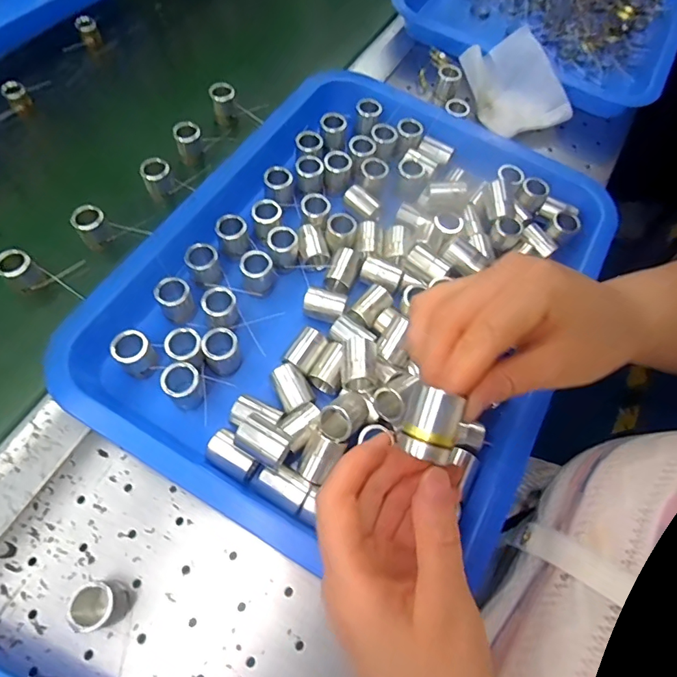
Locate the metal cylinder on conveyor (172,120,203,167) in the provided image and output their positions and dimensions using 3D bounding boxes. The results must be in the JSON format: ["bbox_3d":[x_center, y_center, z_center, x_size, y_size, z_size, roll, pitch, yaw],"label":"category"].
[{"bbox_3d":[-0.133,-0.174,0.423,0.022,0.034,0.019,-15,65,-12],"label":"metal cylinder on conveyor"}]

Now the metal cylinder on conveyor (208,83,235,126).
[{"bbox_3d":[-0.108,-0.223,0.450,0.021,0.031,0.019,-12,65,-11],"label":"metal cylinder on conveyor"}]

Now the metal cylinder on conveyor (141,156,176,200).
[{"bbox_3d":[-0.152,-0.135,0.402,0.022,0.031,0.018,-24,68,-16],"label":"metal cylinder on conveyor"}]

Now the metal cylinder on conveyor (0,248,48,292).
[{"bbox_3d":[-0.235,-0.050,0.350,0.019,0.029,0.023,39,66,14],"label":"metal cylinder on conveyor"}]

